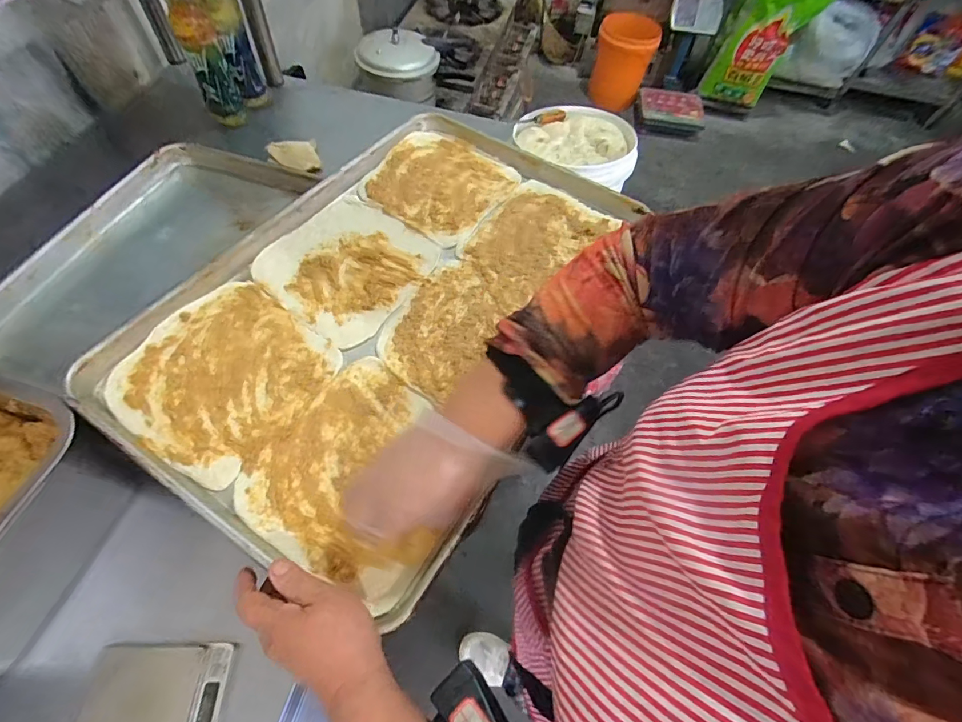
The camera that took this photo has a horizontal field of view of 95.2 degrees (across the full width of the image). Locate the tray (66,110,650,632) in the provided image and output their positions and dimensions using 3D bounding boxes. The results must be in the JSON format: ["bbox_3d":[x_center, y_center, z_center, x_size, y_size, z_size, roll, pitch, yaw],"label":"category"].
[{"bbox_3d":[-0.088,-0.086,0.519,0.397,0.029,0.603,30,61,13],"label":"tray"}]

